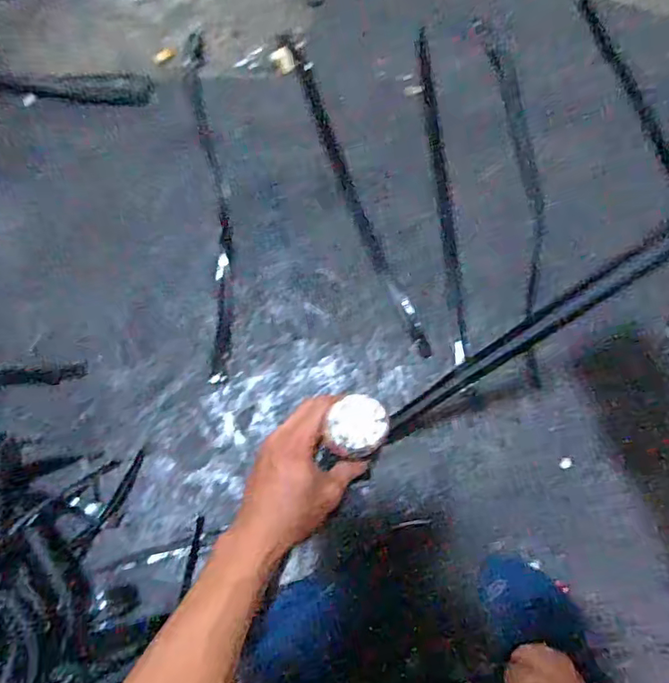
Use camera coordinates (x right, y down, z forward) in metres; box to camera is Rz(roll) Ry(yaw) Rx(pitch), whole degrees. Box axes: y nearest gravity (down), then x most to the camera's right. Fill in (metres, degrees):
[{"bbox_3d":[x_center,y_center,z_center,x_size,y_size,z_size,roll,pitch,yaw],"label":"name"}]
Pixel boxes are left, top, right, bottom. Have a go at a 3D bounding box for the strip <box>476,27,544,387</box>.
[{"bbox_3d":[0.225,-0.183,0.640,0.046,0.008,0.470,-4,77,0],"label":"strip"}]

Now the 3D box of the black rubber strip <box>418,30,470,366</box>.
[{"bbox_3d":[0.128,-0.189,0.643,0.018,0.010,0.431,-5,77,0],"label":"black rubber strip"}]

